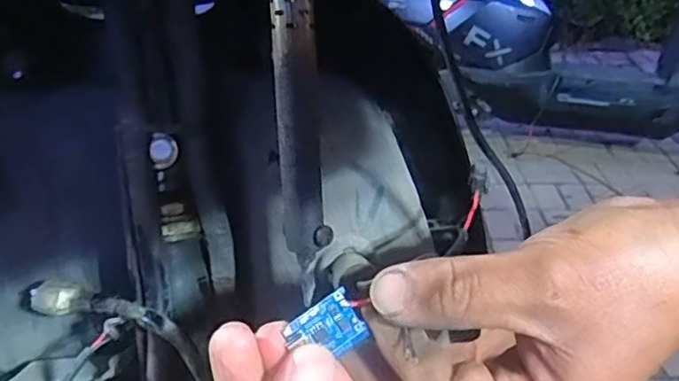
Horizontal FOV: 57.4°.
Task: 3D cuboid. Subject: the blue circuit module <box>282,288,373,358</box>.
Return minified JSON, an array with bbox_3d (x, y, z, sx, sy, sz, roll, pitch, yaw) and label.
[{"bbox_3d":[-0.004,0.049,0.219,0.024,0.020,0.004,-32,4,-10],"label":"blue circuit module"}]

